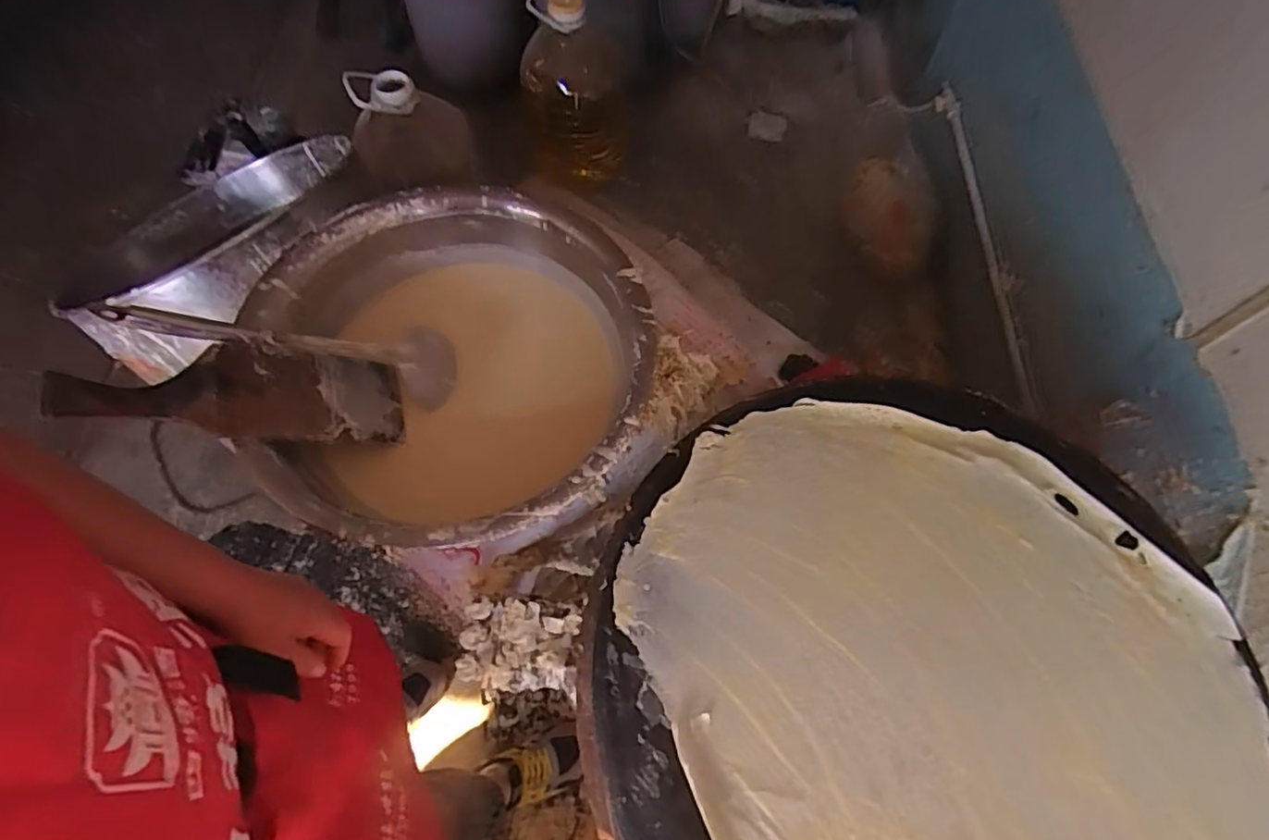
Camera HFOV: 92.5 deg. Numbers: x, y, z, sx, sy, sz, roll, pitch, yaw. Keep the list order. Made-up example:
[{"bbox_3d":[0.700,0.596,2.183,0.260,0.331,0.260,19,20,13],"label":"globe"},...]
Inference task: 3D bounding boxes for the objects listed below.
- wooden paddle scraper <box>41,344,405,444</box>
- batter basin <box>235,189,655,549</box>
[{"bbox_3d":[-0.409,-0.022,0.648,0.316,0.037,0.123,0,60,-35],"label":"wooden paddle scraper"},{"bbox_3d":[-0.211,-0.046,0.760,0.443,0.194,0.450,0,65,-1],"label":"batter basin"}]

